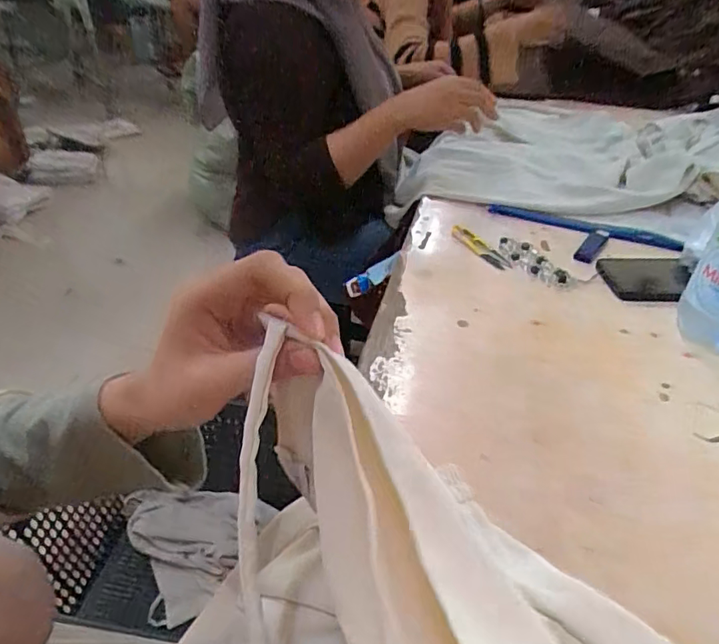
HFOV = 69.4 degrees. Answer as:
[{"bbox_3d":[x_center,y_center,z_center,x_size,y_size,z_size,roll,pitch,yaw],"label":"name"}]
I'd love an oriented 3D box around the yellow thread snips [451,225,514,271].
[{"bbox_3d":[0.151,-0.094,0.648,0.024,0.010,0.102,-19,42,-23],"label":"yellow thread snips"}]

